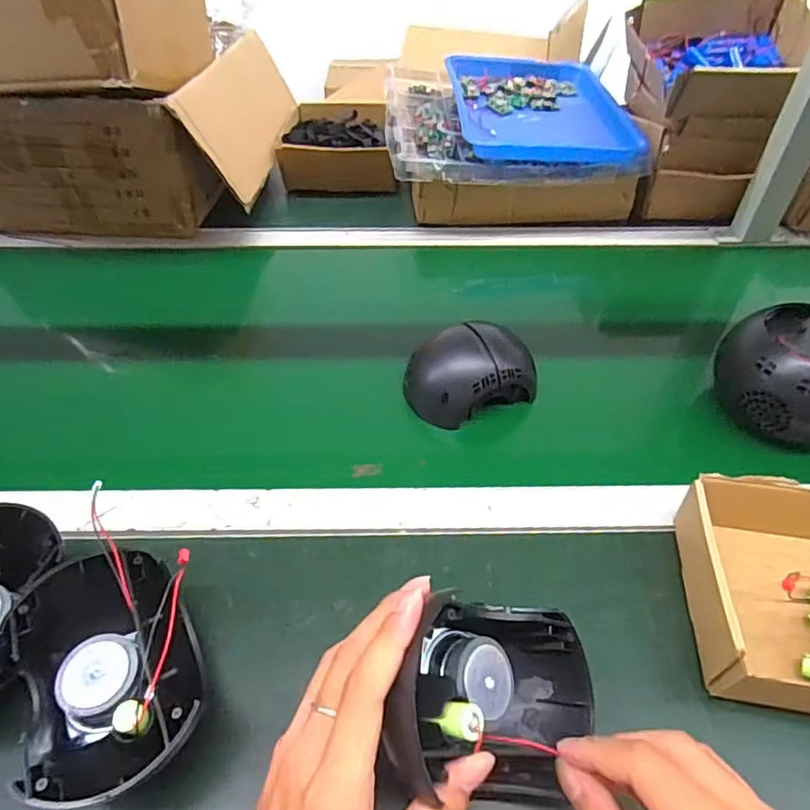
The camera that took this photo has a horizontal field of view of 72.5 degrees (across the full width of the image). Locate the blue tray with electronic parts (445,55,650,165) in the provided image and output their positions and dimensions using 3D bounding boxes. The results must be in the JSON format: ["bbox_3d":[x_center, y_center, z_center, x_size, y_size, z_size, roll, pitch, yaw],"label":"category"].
[{"bbox_3d":[0.199,-0.455,0.835,0.252,0.046,0.331,-1,46,0],"label":"blue tray with electronic parts"}]

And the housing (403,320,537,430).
[{"bbox_3d":[0.062,-0.038,0.524,0.116,0.067,0.086,-18,49,-15],"label":"housing"}]

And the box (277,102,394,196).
[{"bbox_3d":[-0.113,-0.426,0.910,0.155,0.068,0.225,0,46,1],"label":"box"}]

